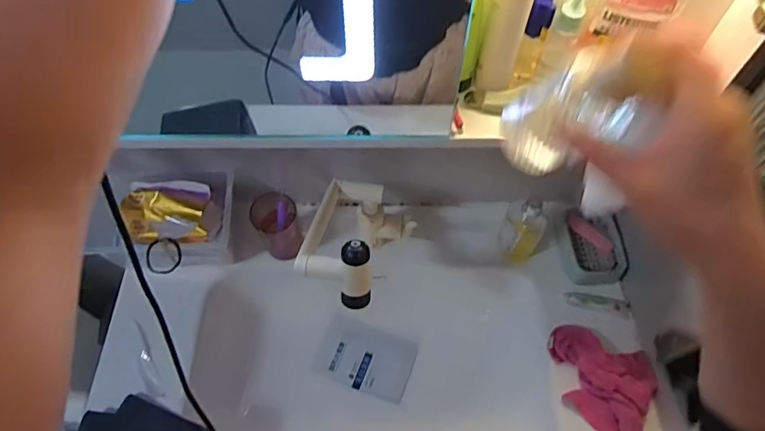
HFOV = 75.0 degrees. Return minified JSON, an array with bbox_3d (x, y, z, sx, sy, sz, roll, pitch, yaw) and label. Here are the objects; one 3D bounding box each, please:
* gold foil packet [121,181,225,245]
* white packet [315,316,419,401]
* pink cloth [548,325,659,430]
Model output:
[{"bbox_3d":[-0.308,-0.001,0.730,0.130,0.049,0.085,0,59,0],"label":"gold foil packet"},{"bbox_3d":[-0.028,0.244,0.859,0.157,0.028,0.104,16,60,9],"label":"white packet"},{"bbox_3d":[0.306,0.230,0.708,0.155,0.041,0.131,30,63,16],"label":"pink cloth"}]

